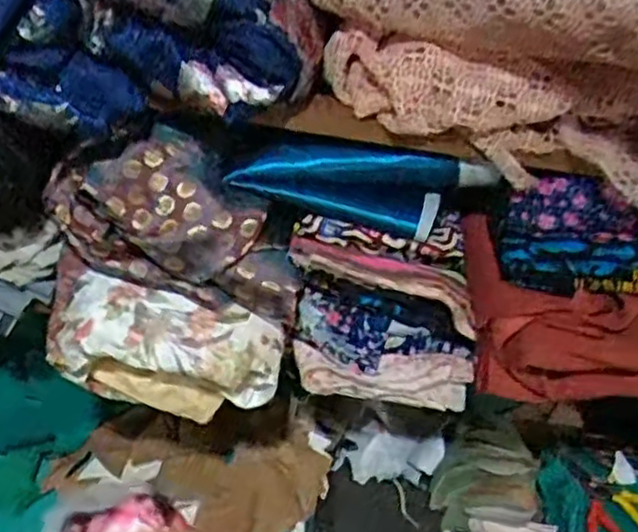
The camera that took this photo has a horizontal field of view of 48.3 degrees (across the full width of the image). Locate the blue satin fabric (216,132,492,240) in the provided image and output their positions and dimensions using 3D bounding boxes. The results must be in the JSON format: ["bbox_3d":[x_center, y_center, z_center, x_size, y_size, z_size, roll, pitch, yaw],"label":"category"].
[{"bbox_3d":[0.037,-0.073,0.627,0.227,0.074,0.033,7,36,-1],"label":"blue satin fabric"}]

